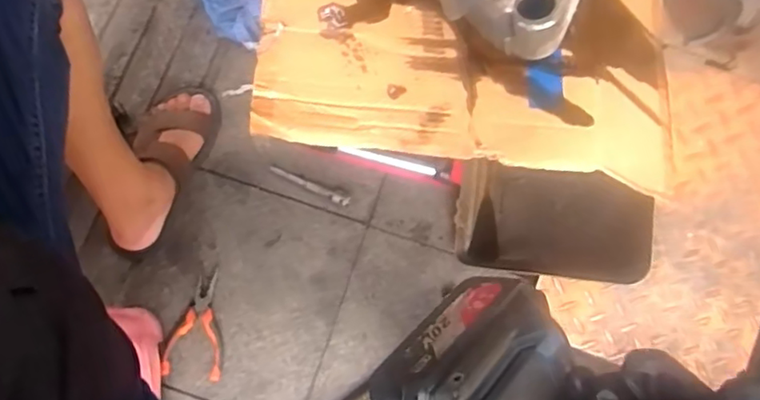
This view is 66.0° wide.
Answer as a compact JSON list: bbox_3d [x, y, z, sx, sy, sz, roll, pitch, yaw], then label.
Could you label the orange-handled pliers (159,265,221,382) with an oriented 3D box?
[{"bbox_3d":[-0.256,0.173,0.816,0.078,0.019,0.147,4,74,0],"label":"orange-handled pliers"}]

